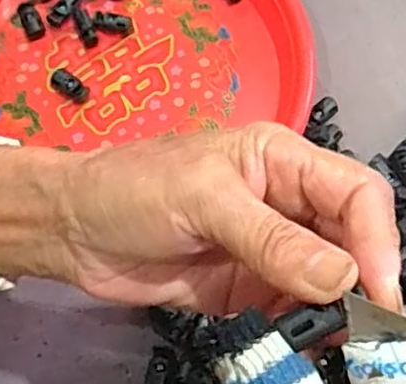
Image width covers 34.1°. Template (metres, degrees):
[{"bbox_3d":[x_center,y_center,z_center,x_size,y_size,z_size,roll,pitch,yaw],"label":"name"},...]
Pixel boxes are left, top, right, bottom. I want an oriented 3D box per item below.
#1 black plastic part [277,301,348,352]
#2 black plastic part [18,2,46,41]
[{"bbox_3d":[0.031,0.038,0.187,0.017,0.005,0.010,-24,73,-7],"label":"black plastic part"},{"bbox_3d":[-0.123,-0.123,0.472,0.014,0.007,0.030,-22,73,-7],"label":"black plastic part"}]

